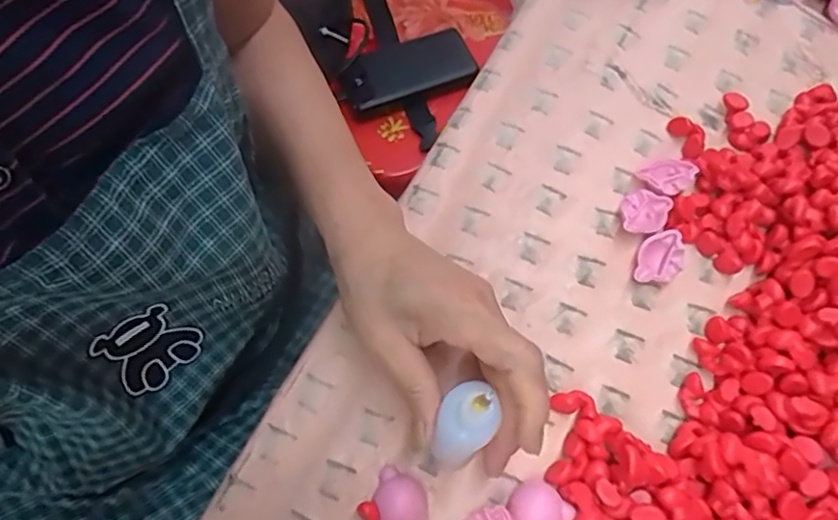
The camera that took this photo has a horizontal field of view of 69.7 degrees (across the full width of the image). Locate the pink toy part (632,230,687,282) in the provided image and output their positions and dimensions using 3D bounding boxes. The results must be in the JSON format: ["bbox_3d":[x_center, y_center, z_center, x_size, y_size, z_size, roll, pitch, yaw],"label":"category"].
[{"bbox_3d":[0.150,-0.002,0.374,0.024,0.016,0.032,18,70,3],"label":"pink toy part"}]

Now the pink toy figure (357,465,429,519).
[{"bbox_3d":[-0.012,0.134,0.323,0.035,0.012,0.033,31,71,7],"label":"pink toy figure"}]

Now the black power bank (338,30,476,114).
[{"bbox_3d":[-0.015,-0.224,0.715,0.153,0.010,0.077,-17,73,-1],"label":"black power bank"}]

